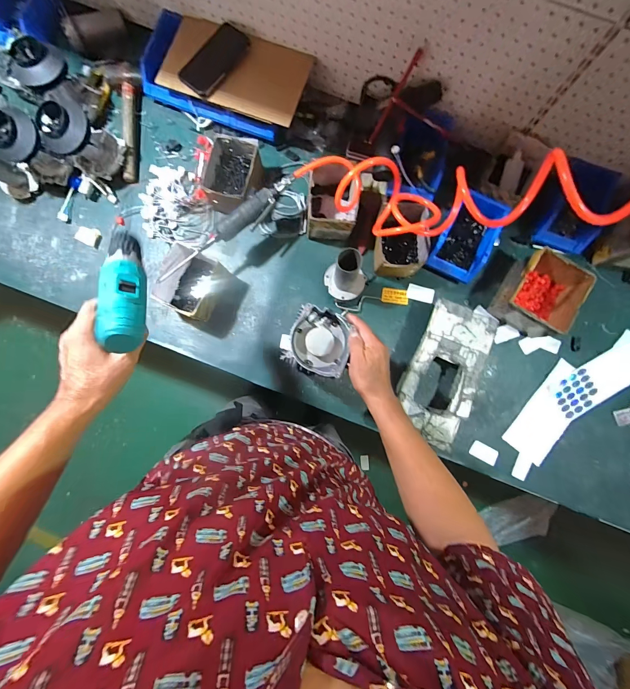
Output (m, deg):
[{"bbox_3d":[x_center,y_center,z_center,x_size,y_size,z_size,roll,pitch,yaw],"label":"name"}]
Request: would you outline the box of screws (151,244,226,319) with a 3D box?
[{"bbox_3d":[-0.283,-0.136,0.727,0.124,0.095,0.134,26,86,2],"label":"box of screws"}]

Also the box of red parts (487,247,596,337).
[{"bbox_3d":[0.511,-0.115,0.728,0.136,0.119,0.162,25,86,2],"label":"box of red parts"}]

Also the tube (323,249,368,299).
[{"bbox_3d":[0.071,-0.159,0.703,0.096,0.108,0.093,38,86,3],"label":"tube"}]

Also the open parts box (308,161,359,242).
[{"bbox_3d":[0.042,-0.336,0.736,0.111,0.102,0.163,4,85,0],"label":"open parts box"}]

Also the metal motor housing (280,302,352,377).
[{"bbox_3d":[0.007,-0.005,0.577,0.111,0.044,0.117,16,85,1],"label":"metal motor housing"}]

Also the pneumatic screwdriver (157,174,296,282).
[{"bbox_3d":[-0.189,-0.247,0.685,0.366,0.054,0.056,-37,87,-3],"label":"pneumatic screwdriver"}]

